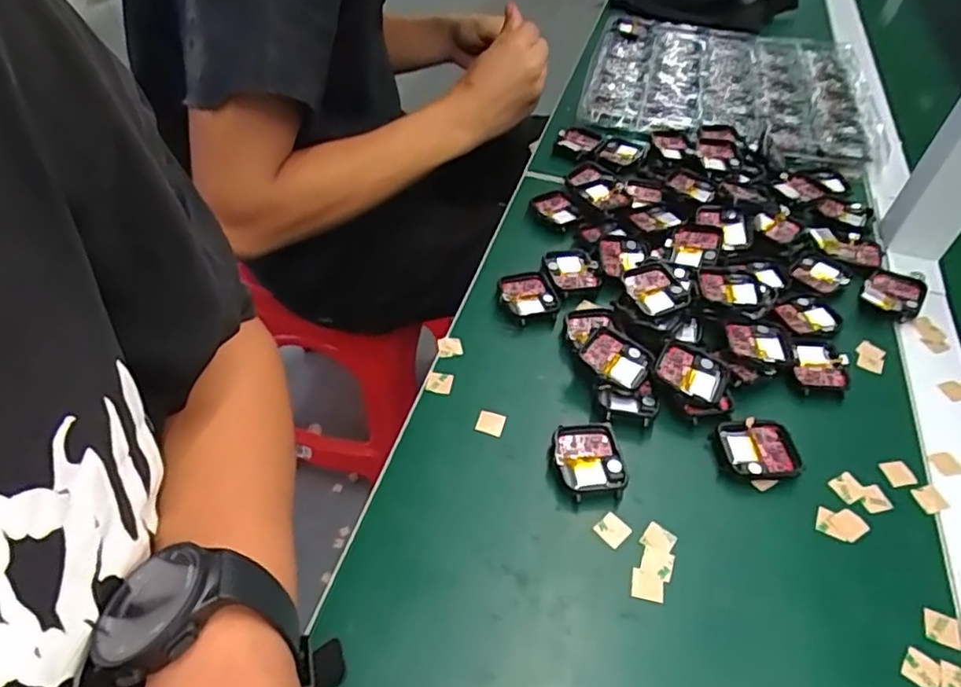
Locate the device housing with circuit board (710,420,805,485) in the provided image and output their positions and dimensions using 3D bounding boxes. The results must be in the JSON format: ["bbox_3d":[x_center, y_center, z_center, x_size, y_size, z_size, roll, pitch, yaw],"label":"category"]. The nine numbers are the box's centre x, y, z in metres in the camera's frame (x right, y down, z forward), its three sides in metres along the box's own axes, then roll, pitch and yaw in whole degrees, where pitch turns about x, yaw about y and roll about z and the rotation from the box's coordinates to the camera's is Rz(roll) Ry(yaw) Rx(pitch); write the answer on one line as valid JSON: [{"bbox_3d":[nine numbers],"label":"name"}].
[{"bbox_3d":[0.161,0.063,0.363,0.045,0.009,0.036,3,48,-2],"label":"device housing with circuit board"}]

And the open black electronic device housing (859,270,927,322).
[{"bbox_3d":[0.303,-0.039,0.459,0.039,0.007,0.056,31,53,21],"label":"open black electronic device housing"}]

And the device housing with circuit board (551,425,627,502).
[{"bbox_3d":[0.060,0.068,0.355,0.038,0.013,0.041,-1,48,-6],"label":"device housing with circuit board"}]

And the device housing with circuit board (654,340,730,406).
[{"bbox_3d":[0.129,0.020,0.389,0.042,0.012,0.036,25,51,17],"label":"device housing with circuit board"}]

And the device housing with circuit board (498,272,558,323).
[{"bbox_3d":[0.034,-0.033,0.443,0.036,0.008,0.040,-18,52,-19],"label":"device housing with circuit board"}]

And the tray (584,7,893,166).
[{"bbox_3d":[0.260,-0.278,0.665,0.282,0.019,0.261,12,48,6],"label":"tray"}]

